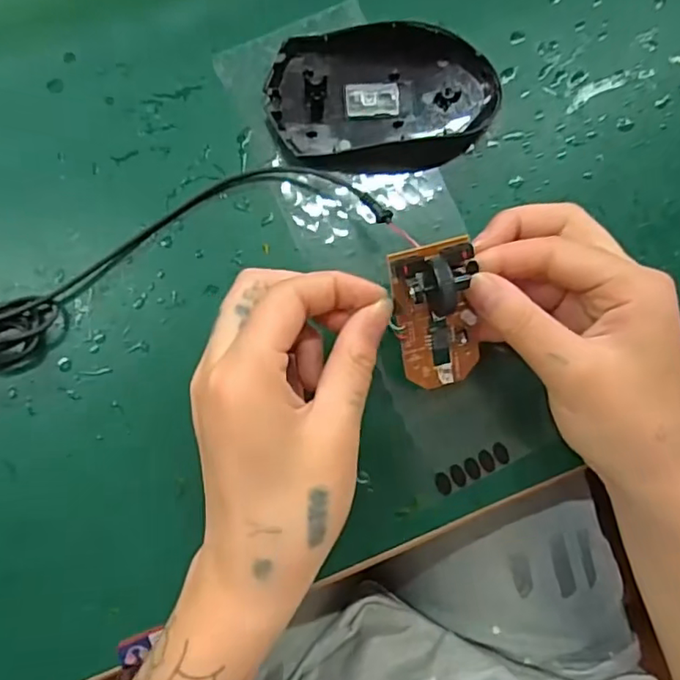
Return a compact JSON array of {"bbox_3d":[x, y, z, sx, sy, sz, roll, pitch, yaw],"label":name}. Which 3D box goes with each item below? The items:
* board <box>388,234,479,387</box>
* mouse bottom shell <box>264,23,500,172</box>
[{"bbox_3d":[0.044,-0.007,0.252,0.036,0.027,0.066,-17,128,-5],"label":"board"},{"bbox_3d":[0.022,-0.121,0.292,0.113,0.014,0.066,-6,84,-4],"label":"mouse bottom shell"}]

